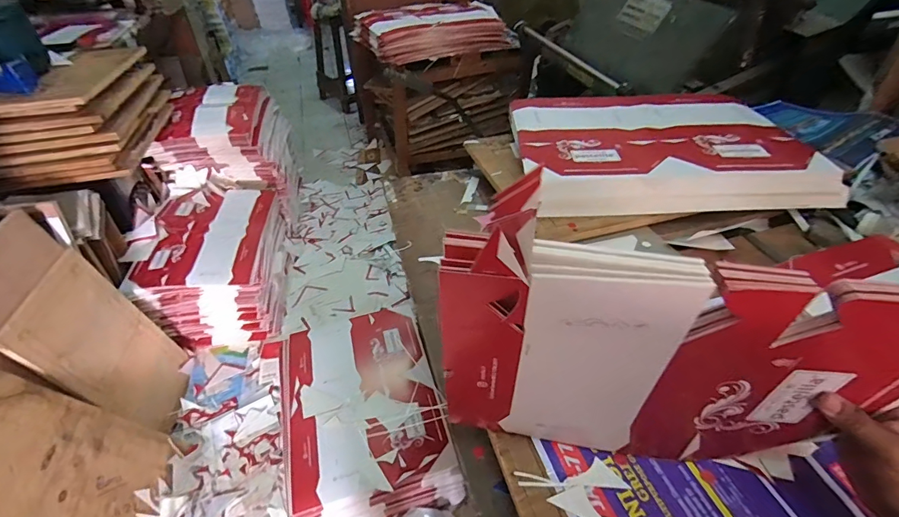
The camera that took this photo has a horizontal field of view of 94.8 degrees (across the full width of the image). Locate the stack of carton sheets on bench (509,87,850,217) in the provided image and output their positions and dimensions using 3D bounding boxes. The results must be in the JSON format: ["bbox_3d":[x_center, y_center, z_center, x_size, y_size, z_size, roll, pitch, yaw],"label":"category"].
[{"bbox_3d":[0.416,-0.253,0.882,0.538,0.071,0.462,0,42,1],"label":"stack of carton sheets on bench"}]

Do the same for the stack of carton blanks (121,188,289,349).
[{"bbox_3d":[-0.862,0.013,1.586,0.382,0.332,0.581,-8,42,-8],"label":"stack of carton blanks"}]

